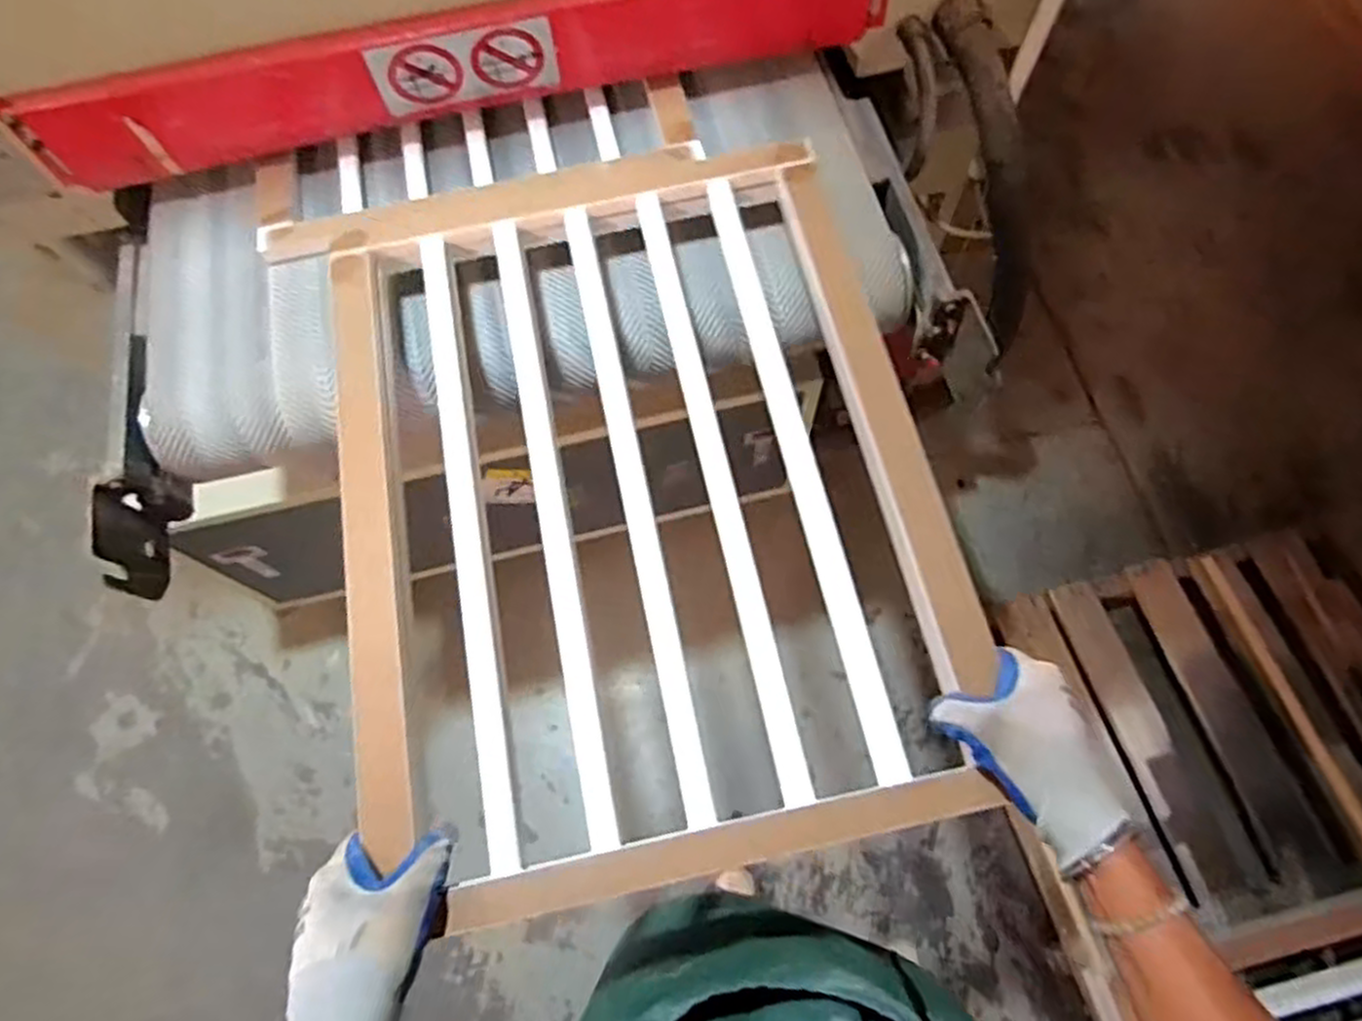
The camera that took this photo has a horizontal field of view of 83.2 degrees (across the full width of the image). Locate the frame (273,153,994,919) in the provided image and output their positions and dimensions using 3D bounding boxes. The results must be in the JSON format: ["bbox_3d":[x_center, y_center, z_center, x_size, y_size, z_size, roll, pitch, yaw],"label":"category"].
[{"bbox_3d":[-0.049,-0.050,0.661,0.483,0.068,0.663,-11,70,-2],"label":"frame"}]

